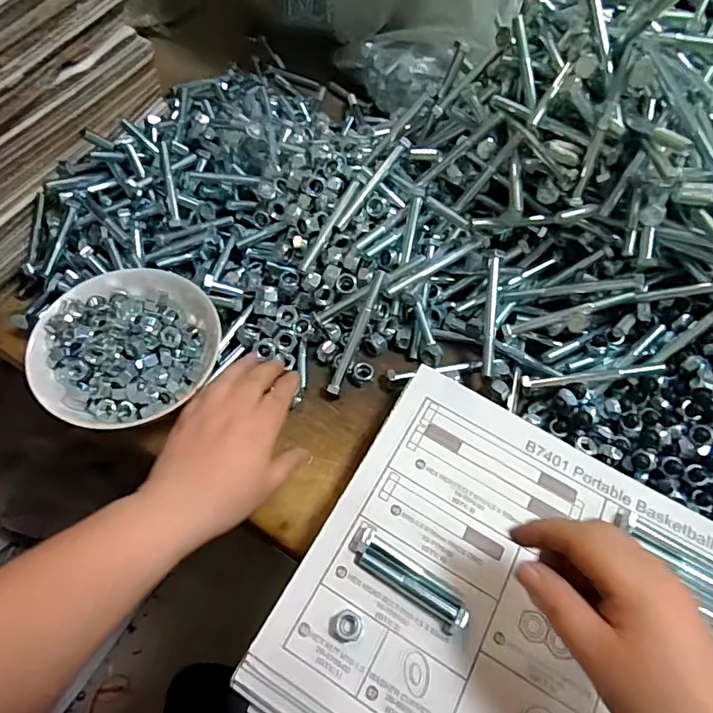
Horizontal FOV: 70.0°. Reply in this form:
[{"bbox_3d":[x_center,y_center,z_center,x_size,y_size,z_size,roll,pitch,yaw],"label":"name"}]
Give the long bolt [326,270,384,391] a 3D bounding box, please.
[{"bbox_3d":[0.001,-0.019,0.409,0.008,0.008,0.104,23,92,9],"label":"long bolt"}]

